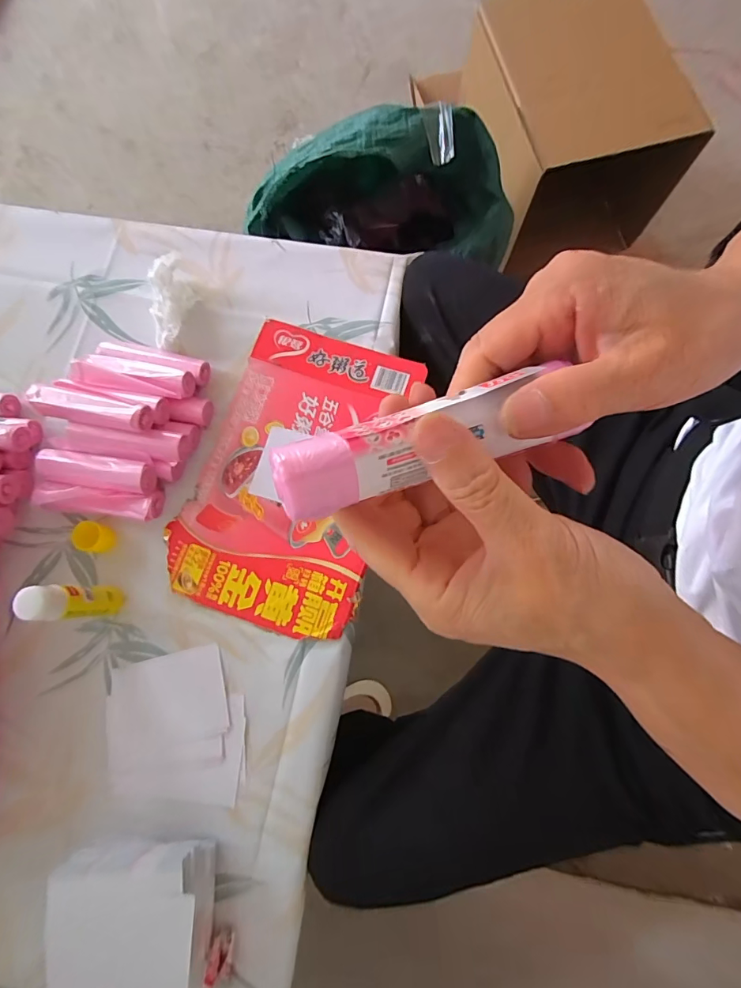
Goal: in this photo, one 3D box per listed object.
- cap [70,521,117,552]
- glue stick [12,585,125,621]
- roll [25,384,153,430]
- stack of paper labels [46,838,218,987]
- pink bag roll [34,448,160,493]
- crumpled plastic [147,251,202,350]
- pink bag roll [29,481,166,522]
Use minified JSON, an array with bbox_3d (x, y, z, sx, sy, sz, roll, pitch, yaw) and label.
[{"bbox_3d":[-0.291,0.045,0.467,0.026,0.032,0.029,10,78,3],"label":"cap"},{"bbox_3d":[-0.273,0.099,0.411,0.033,0.103,0.029,-6,78,-1],"label":"glue stick"},{"bbox_3d":[-0.278,-0.085,0.438,0.115,0.019,0.028,10,79,3],"label":"roll"},{"bbox_3d":[-0.200,0.358,0.377,0.123,0.060,0.102,-3,78,0],"label":"stack of paper labels"},{"bbox_3d":[-0.286,-0.021,0.470,0.122,0.035,0.032,9,78,2],"label":"pink bag roll"},{"bbox_3d":[-0.229,-0.221,0.509,0.052,0.043,0.107,-7,78,-1],"label":"crumpled plastic"},{"bbox_3d":[-0.286,0.008,0.468,0.124,0.040,0.032,5,78,2],"label":"pink bag roll"}]

